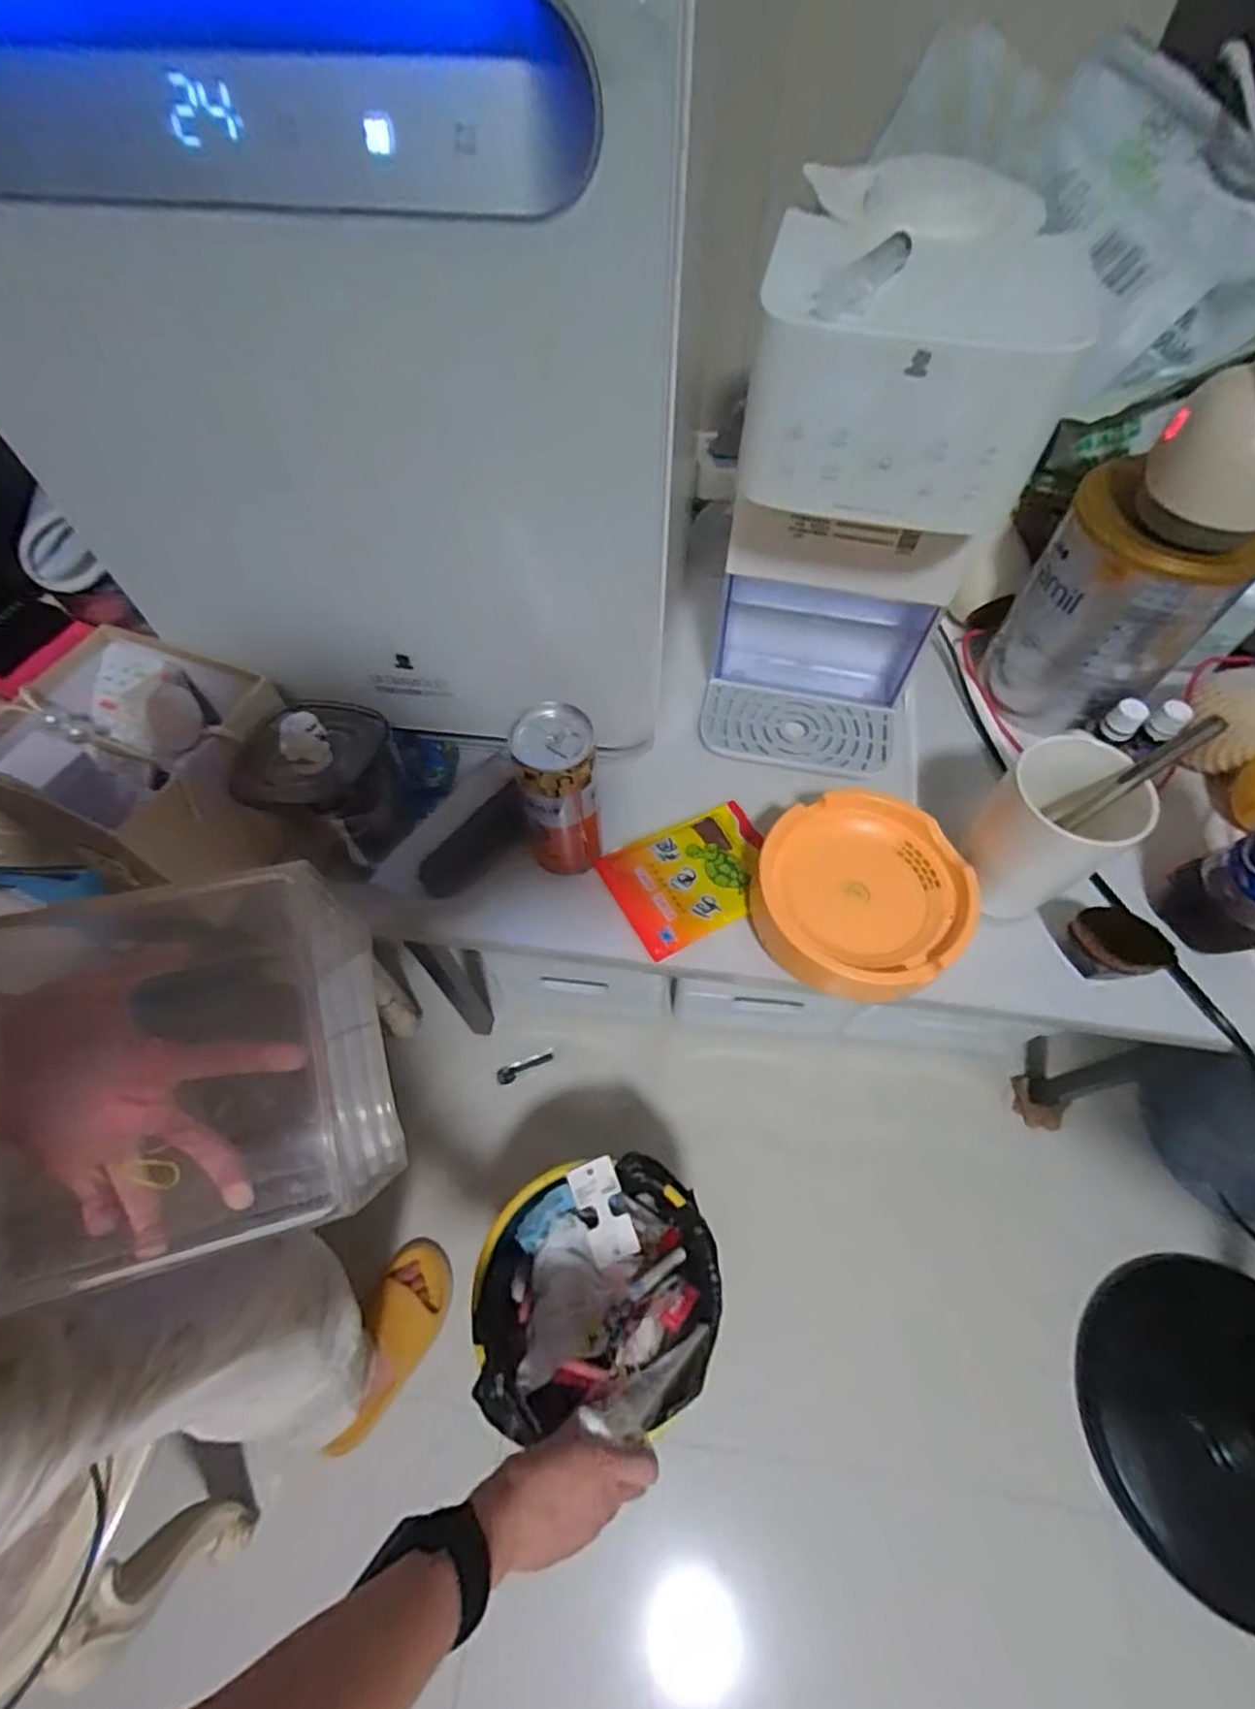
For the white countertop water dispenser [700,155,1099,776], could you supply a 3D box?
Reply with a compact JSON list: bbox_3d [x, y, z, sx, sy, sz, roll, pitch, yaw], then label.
[{"bbox_3d":[0.154,-0.228,0.459,0.157,0.288,0.193,14,60,9],"label":"white countertop water dispenser"}]

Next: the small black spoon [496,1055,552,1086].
[{"bbox_3d":[-0.172,0.360,1.126,0.096,0.011,0.027,-21,61,-11],"label":"small black spoon"}]

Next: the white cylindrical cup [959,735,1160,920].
[{"bbox_3d":[0.270,-0.013,0.435,0.070,0.109,0.075,-39,66,-20],"label":"white cylindrical cup"}]

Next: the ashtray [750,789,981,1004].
[{"bbox_3d":[0.156,0.030,0.454,0.134,0.051,0.132,-1,59,1],"label":"ashtray"}]

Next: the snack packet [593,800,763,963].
[{"bbox_3d":[0.053,0.016,0.494,0.128,0.014,0.085,-25,66,-20],"label":"snack packet"}]

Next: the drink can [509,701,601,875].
[{"bbox_3d":[-0.044,-0.040,0.446,0.047,0.120,0.049,-1,59,1],"label":"drink can"}]

